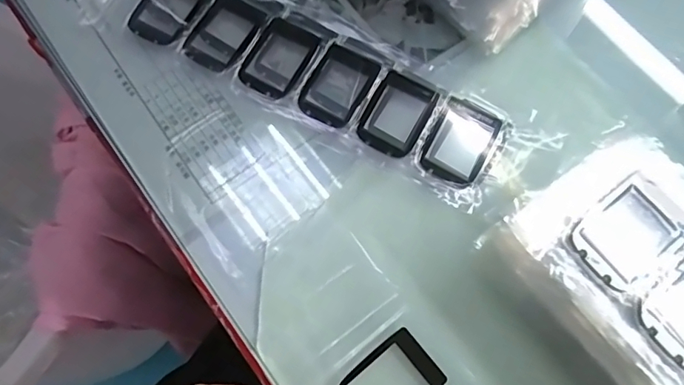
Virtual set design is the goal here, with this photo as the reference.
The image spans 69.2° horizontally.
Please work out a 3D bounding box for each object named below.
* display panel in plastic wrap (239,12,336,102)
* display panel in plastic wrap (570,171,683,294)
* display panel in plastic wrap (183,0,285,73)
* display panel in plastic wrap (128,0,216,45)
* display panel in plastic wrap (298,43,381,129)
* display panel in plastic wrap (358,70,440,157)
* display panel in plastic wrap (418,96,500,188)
[{"bbox_3d":[-0.037,-0.088,0.316,0.040,0.004,0.062,34,75,9],"label":"display panel in plastic wrap"},{"bbox_3d":[0.129,0.018,0.220,0.051,0.005,0.038,-37,77,-11],"label":"display panel in plastic wrap"},{"bbox_3d":[-0.071,-0.108,0.323,0.038,0.006,0.067,33,75,9],"label":"display panel in plastic wrap"},{"bbox_3d":[-0.108,-0.127,0.327,0.040,0.005,0.068,30,75,8],"label":"display panel in plastic wrap"},{"bbox_3d":[-0.002,-0.066,0.308,0.036,0.004,0.053,30,75,8],"label":"display panel in plastic wrap"},{"bbox_3d":[0.034,-0.049,0.302,0.035,0.004,0.052,26,74,7],"label":"display panel in plastic wrap"},{"bbox_3d":[0.071,-0.031,0.297,0.036,0.004,0.054,29,75,8],"label":"display panel in plastic wrap"}]

